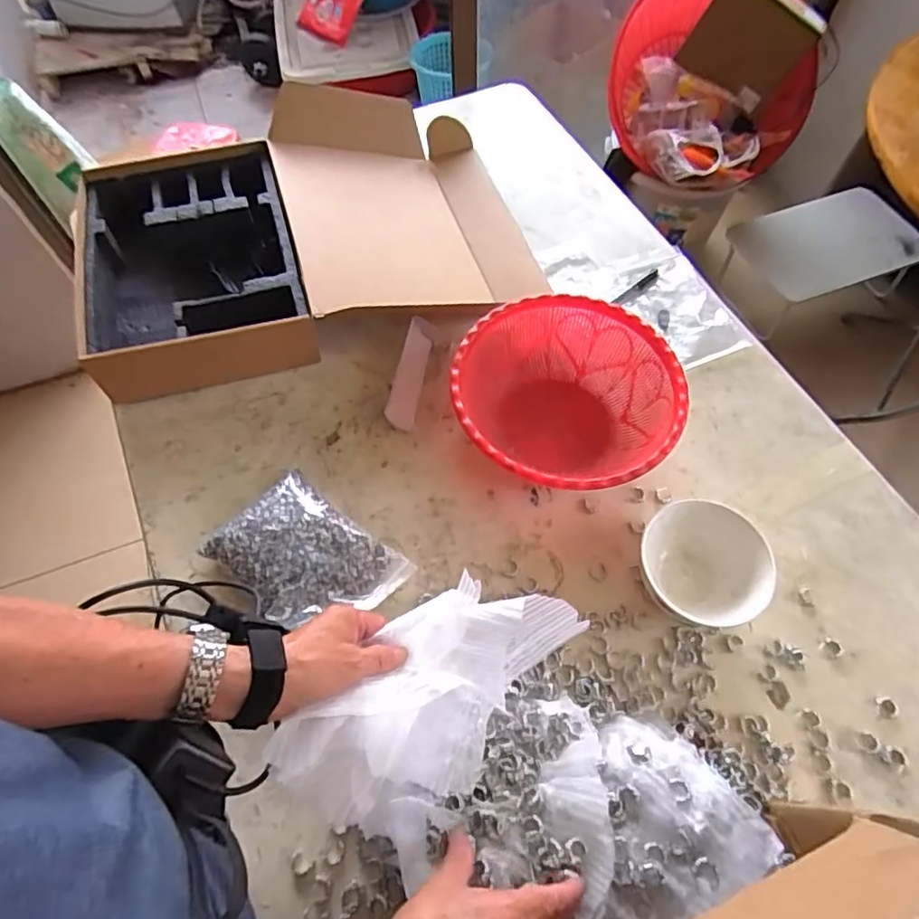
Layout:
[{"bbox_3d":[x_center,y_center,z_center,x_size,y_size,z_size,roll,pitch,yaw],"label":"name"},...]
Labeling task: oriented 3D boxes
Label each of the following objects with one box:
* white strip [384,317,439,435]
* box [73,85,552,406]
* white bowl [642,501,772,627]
[{"bbox_3d":[-0.060,-0.107,0.716,0.014,0.045,0.149,-12,54,39],"label":"white strip"},{"bbox_3d":[-0.197,-0.310,0.805,0.569,0.110,0.439,-10,62,-4],"label":"box"},{"bbox_3d":[0.247,0.106,0.591,0.117,0.057,0.114,-1,62,1],"label":"white bowl"}]

